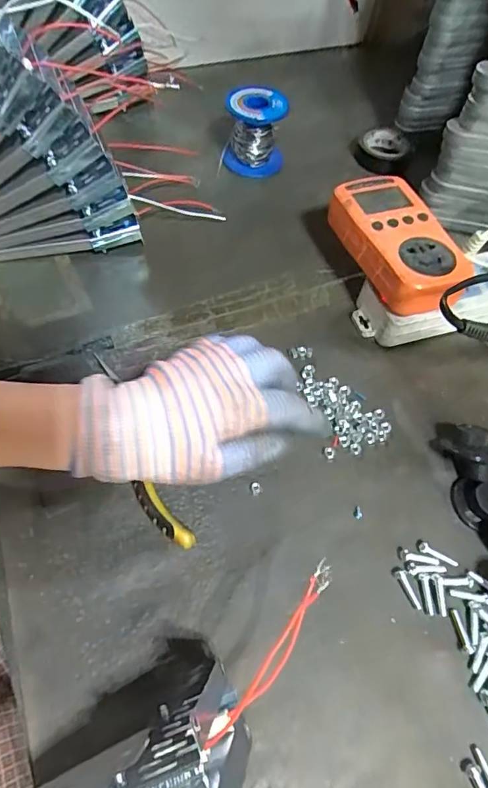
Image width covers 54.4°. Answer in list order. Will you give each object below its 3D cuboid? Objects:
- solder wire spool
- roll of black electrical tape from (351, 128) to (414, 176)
[{"bbox_3d":[0.012,-0.275,0.496,0.063,0.061,0.061,8,58,1],"label":"solder wire spool"},{"bbox_3d":[0.155,-0.268,0.524,0.055,0.020,0.061,-31,65,-20],"label":"roll of black electrical tape"}]

